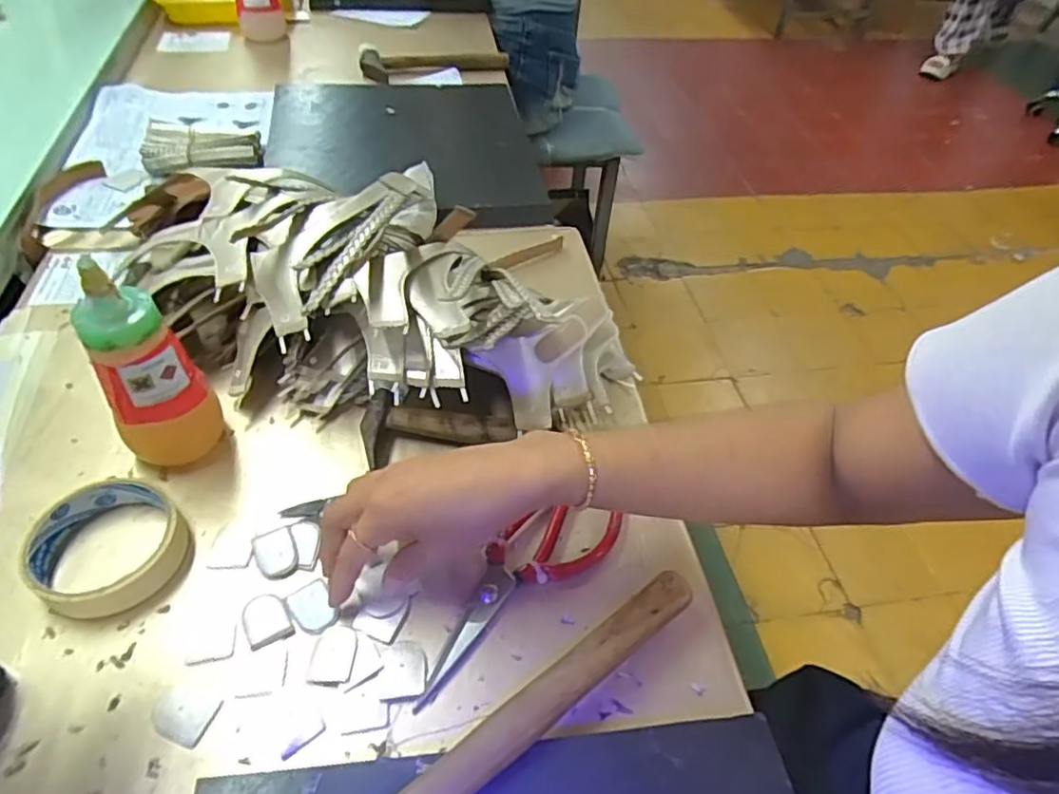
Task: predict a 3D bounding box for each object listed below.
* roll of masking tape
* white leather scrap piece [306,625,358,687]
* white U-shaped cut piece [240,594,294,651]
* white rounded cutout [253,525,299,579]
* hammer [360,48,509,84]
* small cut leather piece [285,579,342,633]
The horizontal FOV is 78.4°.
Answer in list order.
[{"bbox_3d":[-0.269,0.094,0.413,0.082,0.024,0.086,3,48,-3],"label":"roll of masking tape"},{"bbox_3d":[-0.116,0.153,0.386,0.025,0.004,0.035,5,48,-1],"label":"white leather scrap piece"},{"bbox_3d":[-0.162,0.136,0.396,0.027,0.004,0.033,-23,54,-24],"label":"white U-shaped cut piece"},{"bbox_3d":[-0.166,0.102,0.424,0.026,0.004,0.034,-17,52,-19],"label":"white rounded cutout"},{"bbox_3d":[-0.136,-0.488,0.948,0.214,0.030,0.075,-14,51,-17],"label":"hammer"},{"bbox_3d":[-0.134,0.130,0.401,0.024,0.004,0.031,-33,59,-30],"label":"small cut leather piece"}]

